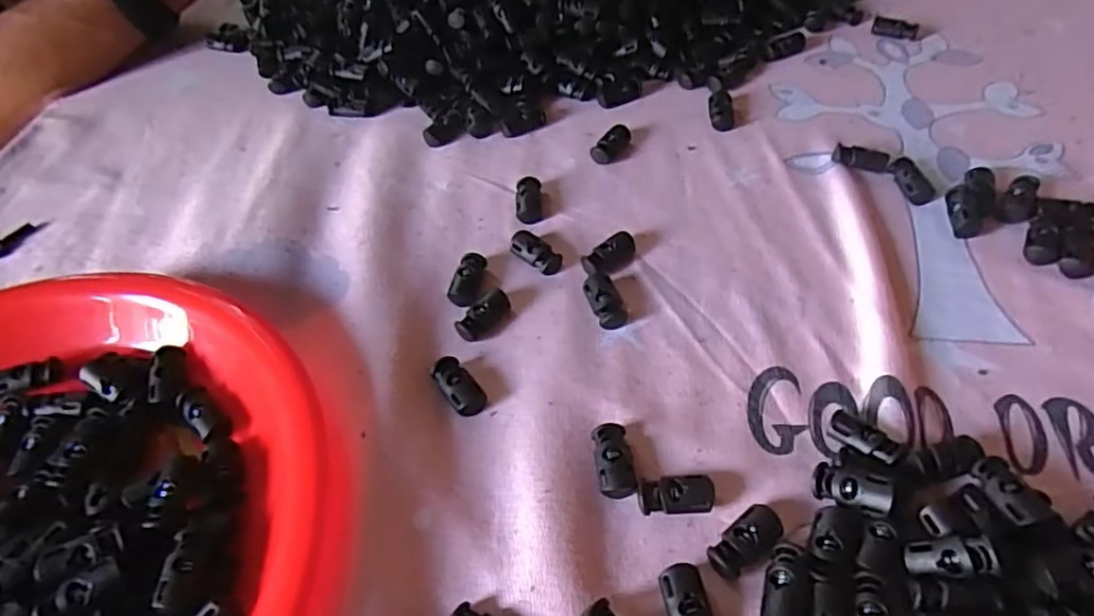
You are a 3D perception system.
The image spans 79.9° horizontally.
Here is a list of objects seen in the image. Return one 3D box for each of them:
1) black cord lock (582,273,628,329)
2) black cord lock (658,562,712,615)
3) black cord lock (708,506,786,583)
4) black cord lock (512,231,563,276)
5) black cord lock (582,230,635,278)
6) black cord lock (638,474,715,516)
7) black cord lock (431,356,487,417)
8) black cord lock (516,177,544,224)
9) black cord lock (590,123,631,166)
[{"bbox_3d":[0.027,-0.004,0.304,0.015,0.007,0.029,-17,52,-8],"label":"black cord lock"},{"bbox_3d":[0.047,0.100,0.217,0.014,0.009,0.028,-12,52,-4],"label":"black cord lock"},{"bbox_3d":[0.070,0.082,0.230,0.028,0.007,0.014,-34,56,-20],"label":"black cord lock"},{"bbox_3d":[-0.005,-0.028,0.324,0.014,0.007,0.028,-38,58,-22],"label":"black cord lock"},{"bbox_3d":[0.030,-0.025,0.319,0.028,0.009,0.016,-28,55,-16],"label":"black cord lock"},{"bbox_3d":[0.048,0.069,0.242,0.027,0.007,0.013,-4,52,2],"label":"black cord lock"},{"bbox_3d":[-0.038,0.033,0.278,0.014,0.006,0.028,-33,56,-19],"label":"black cord lock"},{"bbox_3d":[-0.009,-0.057,0.349,0.014,0.008,0.029,-4,52,2],"label":"black cord lock"},{"bbox_3d":[0.037,-0.093,0.372,0.013,0.008,0.029,27,59,23],"label":"black cord lock"}]

